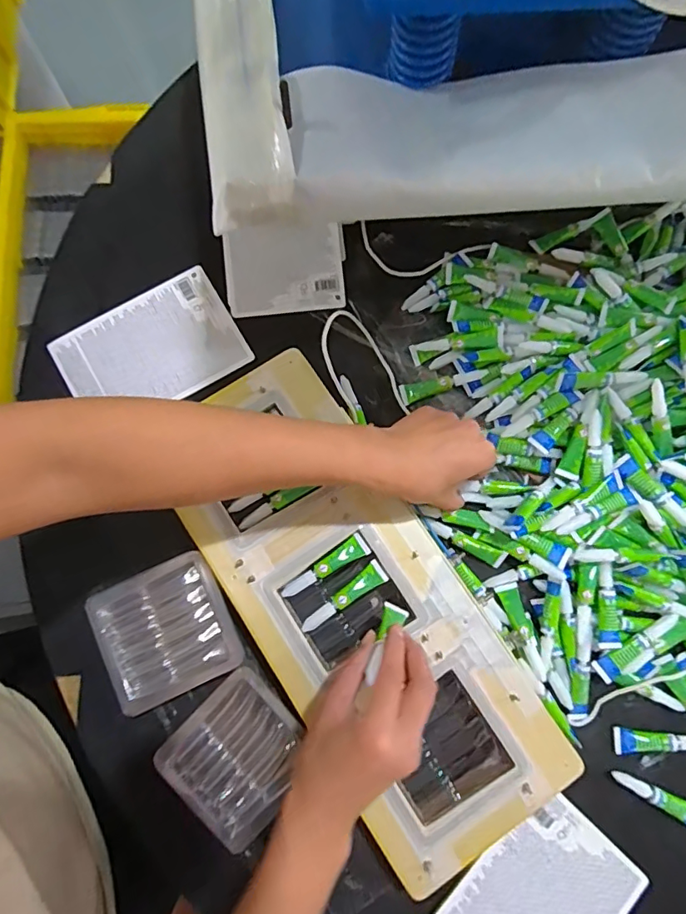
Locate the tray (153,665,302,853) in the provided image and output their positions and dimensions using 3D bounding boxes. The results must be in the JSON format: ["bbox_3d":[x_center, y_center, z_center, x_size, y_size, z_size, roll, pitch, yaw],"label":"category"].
[{"bbox_3d":[-0.086,0.249,0.420,0.106,0.016,0.101,-43,83,-9],"label":"tray"}]

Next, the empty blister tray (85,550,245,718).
[{"bbox_3d":[-0.152,0.148,0.430,0.108,0.011,0.103,-24,81,-6],"label":"empty blister tray"}]

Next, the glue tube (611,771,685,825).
[{"bbox_3d":[0.268,0.286,0.430,0.078,0.013,0.019,31,80,4],"label":"glue tube"}]

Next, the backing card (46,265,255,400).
[{"bbox_3d":[-0.187,-0.103,0.498,0.166,0.005,0.114,-30,81,-7],"label":"backing card"}]

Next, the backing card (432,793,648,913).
[{"bbox_3d":[0.153,0.371,0.414,0.113,0.007,0.167,44,81,8],"label":"backing card"}]

